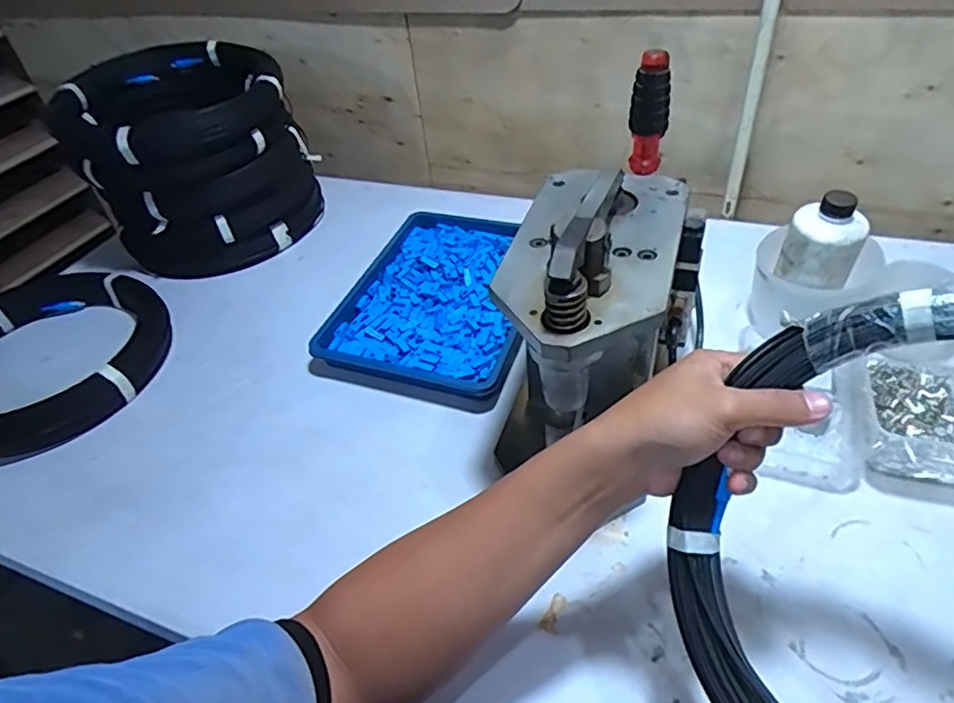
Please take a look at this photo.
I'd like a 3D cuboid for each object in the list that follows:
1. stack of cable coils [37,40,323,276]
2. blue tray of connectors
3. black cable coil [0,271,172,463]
[{"bbox_3d":[-0.408,-0.288,0.888,0.288,0.248,0.259,-25,46,-18],"label":"stack of cable coils"},{"bbox_3d":[-0.038,-0.080,0.780,0.234,0.032,0.311,11,46,18],"label":"blue tray of connectors"},{"bbox_3d":[-0.547,0.000,0.744,0.289,0.063,0.297,-4,44,4],"label":"black cable coil"}]

